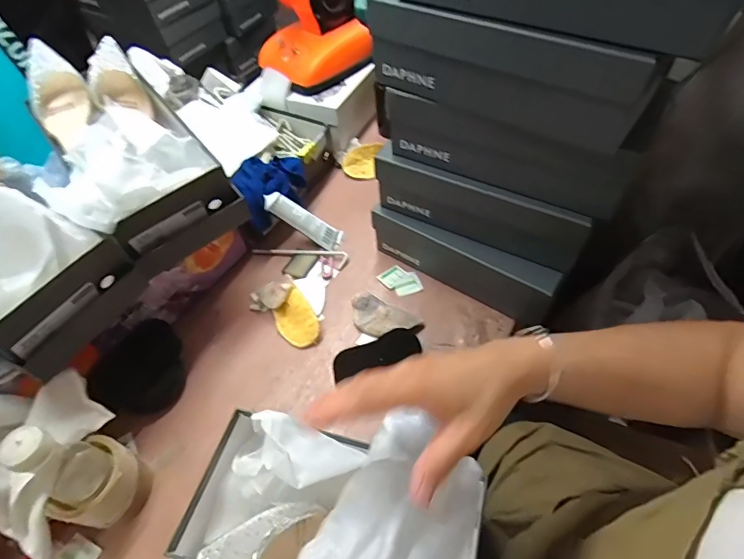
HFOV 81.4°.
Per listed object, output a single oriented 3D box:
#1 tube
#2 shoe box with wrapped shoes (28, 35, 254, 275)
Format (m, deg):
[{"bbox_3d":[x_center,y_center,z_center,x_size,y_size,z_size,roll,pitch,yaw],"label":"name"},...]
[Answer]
[{"bbox_3d":[-0.117,-0.101,0.752,0.147,0.018,0.044,32,52,-22],"label":"tube"},{"bbox_3d":[-0.354,-0.189,0.584,0.184,0.166,0.334,-36,71,-20],"label":"shoe box with wrapped shoes"}]

